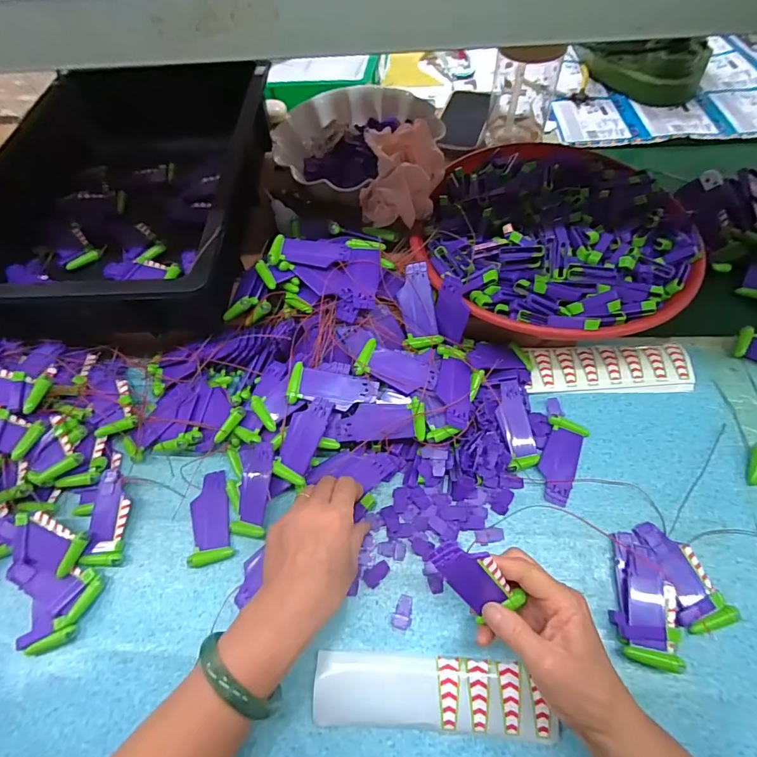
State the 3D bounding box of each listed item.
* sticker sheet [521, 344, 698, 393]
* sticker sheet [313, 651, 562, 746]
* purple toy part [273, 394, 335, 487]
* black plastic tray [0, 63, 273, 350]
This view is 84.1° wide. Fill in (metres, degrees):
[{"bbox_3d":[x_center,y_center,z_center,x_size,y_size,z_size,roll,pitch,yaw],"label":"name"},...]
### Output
[{"bbox_3d":[0.261,-0.012,0.477,0.178,0.007,0.058,-1,63,4],"label":"sticker sheet"},{"bbox_3d":[0.043,0.259,0.344,0.190,0.011,0.050,-1,65,7],"label":"sticker sheet"},{"bbox_3d":[-0.075,0.060,0.419,0.036,0.007,0.086,19,88,17],"label":"purple toy part"},{"bbox_3d":[-0.310,-0.223,0.541,0.311,0.122,0.394,-1,60,3],"label":"black plastic tray"}]

